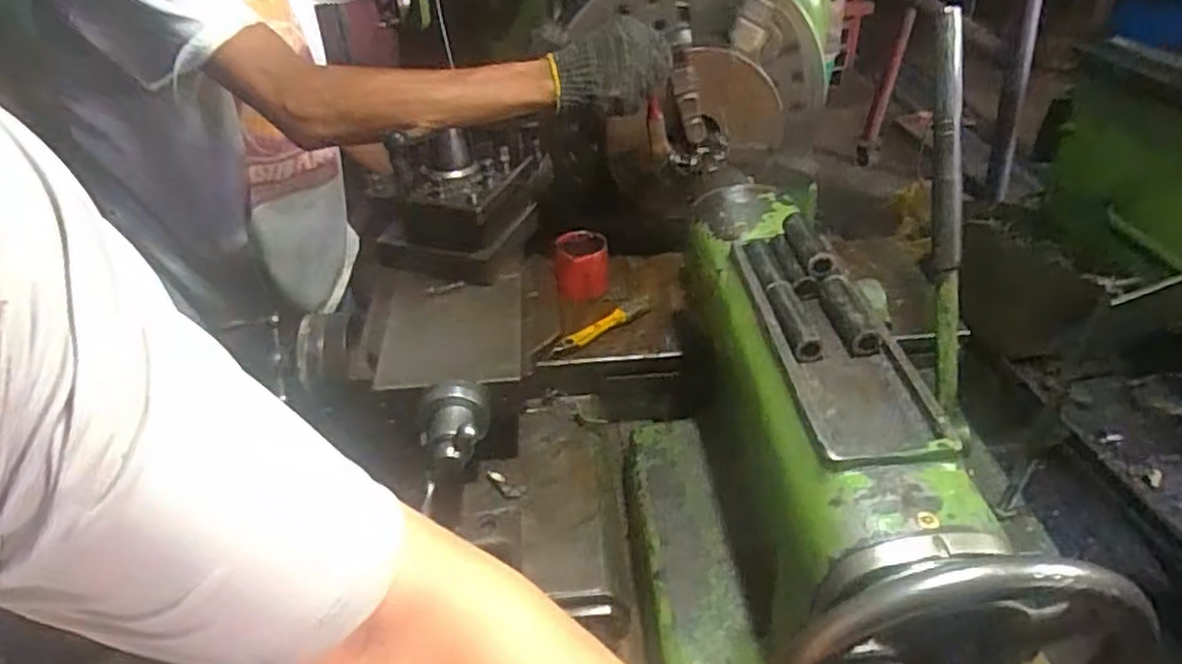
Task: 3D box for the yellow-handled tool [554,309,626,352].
[{"bbox_3d":[0.002,-0.001,0.814,0.096,0.010,0.017,-27,43,-27],"label":"yellow-handled tool"}]

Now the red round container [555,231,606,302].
[{"bbox_3d":[-0.012,-0.079,0.879,0.064,0.059,0.067,-3,38,1],"label":"red round container"}]

